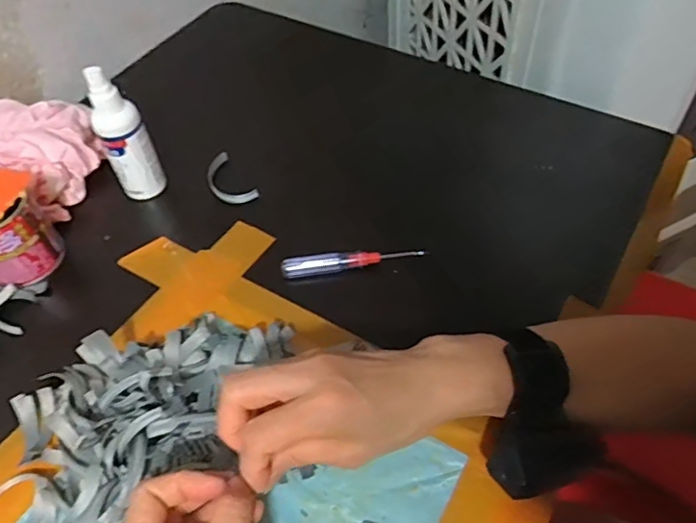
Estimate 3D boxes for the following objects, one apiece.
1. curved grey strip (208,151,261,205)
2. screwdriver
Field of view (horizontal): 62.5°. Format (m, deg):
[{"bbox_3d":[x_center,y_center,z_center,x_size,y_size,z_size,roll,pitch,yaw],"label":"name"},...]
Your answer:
[{"bbox_3d":[-0.117,-0.078,0.556,0.032,0.013,0.076,-29,56,-17],"label":"curved grey strip"},{"bbox_3d":[0.004,0.000,0.482,0.118,0.013,0.018,-3,52,2],"label":"screwdriver"}]

